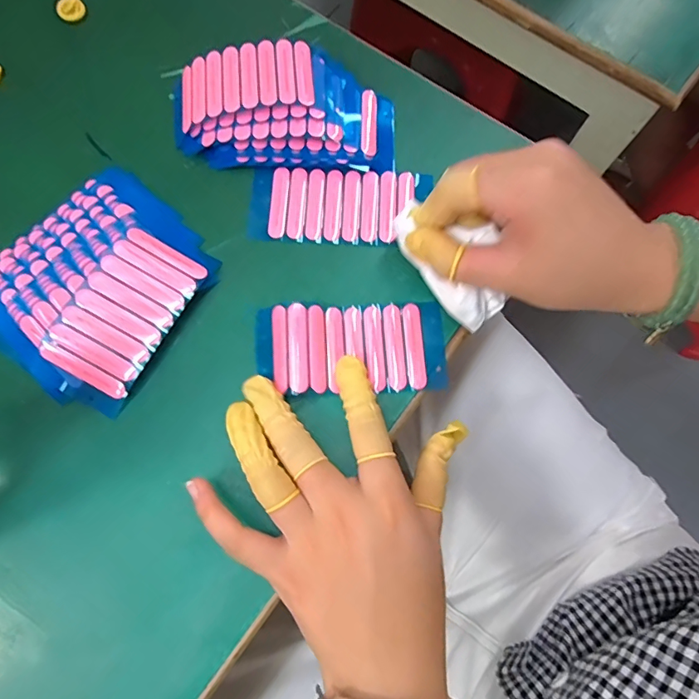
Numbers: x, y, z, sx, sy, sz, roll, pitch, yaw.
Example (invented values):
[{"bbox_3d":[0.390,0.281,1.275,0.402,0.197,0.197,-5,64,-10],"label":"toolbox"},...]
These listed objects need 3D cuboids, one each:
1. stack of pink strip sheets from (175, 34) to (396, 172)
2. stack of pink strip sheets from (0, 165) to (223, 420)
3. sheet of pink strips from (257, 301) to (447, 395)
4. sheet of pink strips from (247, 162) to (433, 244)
[{"bbox_3d":[-0.042,-0.161,0.309,0.143,0.032,0.077,3,74,-1],"label":"stack of pink strip sheets"},{"bbox_3d":[-0.151,-0.042,0.279,0.120,0.020,0.129,37,76,8],"label":"stack of pink strip sheets"},{"bbox_3d":[0.001,-0.002,0.278,0.109,0.014,0.054,1,74,-6],"label":"sheet of pink strips"},{"bbox_3d":[-0.007,-0.095,0.306,0.112,0.007,0.052,4,74,-1],"label":"sheet of pink strips"}]

